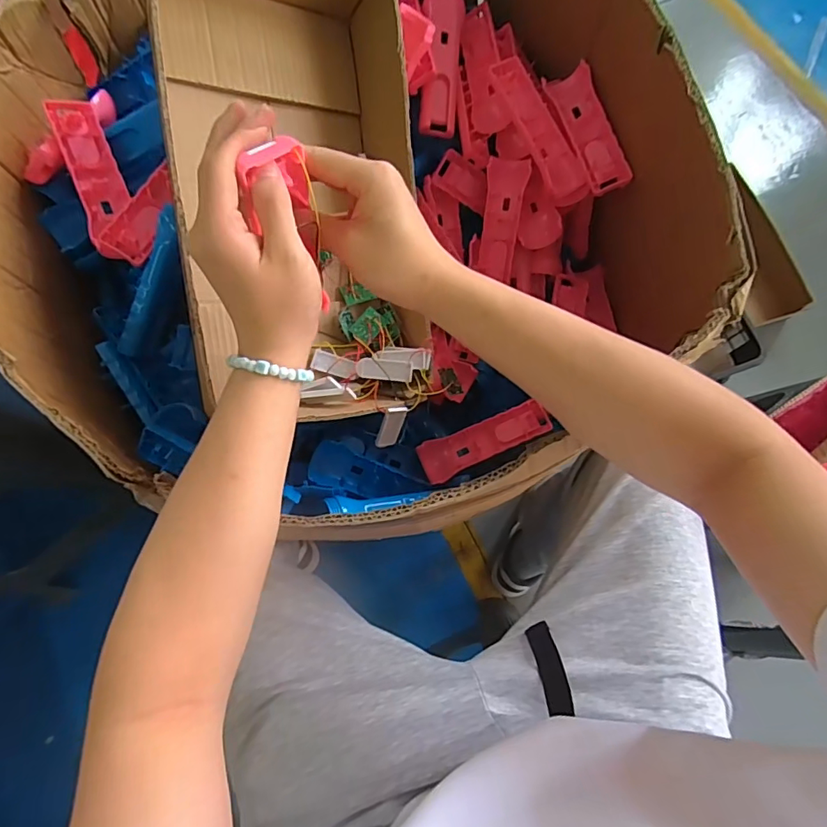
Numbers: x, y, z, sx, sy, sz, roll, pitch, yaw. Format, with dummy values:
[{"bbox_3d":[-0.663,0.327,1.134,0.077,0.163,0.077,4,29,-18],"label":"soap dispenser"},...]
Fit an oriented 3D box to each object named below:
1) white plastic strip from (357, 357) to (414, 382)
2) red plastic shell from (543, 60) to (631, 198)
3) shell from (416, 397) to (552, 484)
[{"bbox_3d":[-0.029,-0.044,0.503,0.057,0.011,0.021,9,75,3],"label":"white plastic strip"},{"bbox_3d":[0.197,-0.326,0.572,0.050,0.025,0.158,-16,75,-4],"label":"red plastic shell"},{"bbox_3d":[0.085,0.033,0.603,0.155,0.025,0.047,-23,76,-6],"label":"shell"}]

